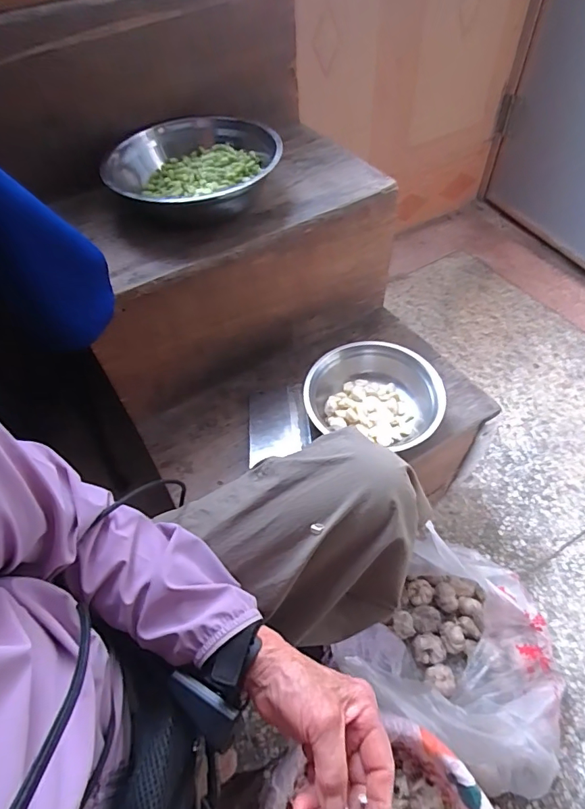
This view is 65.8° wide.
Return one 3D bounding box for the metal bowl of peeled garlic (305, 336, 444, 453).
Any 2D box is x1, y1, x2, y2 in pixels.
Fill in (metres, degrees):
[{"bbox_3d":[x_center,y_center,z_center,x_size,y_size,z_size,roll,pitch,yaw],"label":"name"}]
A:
[{"bbox_3d":[0.129,-0.014,0.697,0.199,0.063,0.172,22,58,18],"label":"metal bowl of peeled garlic"}]

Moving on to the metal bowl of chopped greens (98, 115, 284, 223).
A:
[{"bbox_3d":[-0.137,-0.334,0.651,0.234,0.058,0.232,-13,53,-5],"label":"metal bowl of chopped greens"}]

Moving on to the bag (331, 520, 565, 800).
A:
[{"bbox_3d":[0.272,0.355,0.670,0.277,0.177,0.286,23,58,19],"label":"bag"}]

